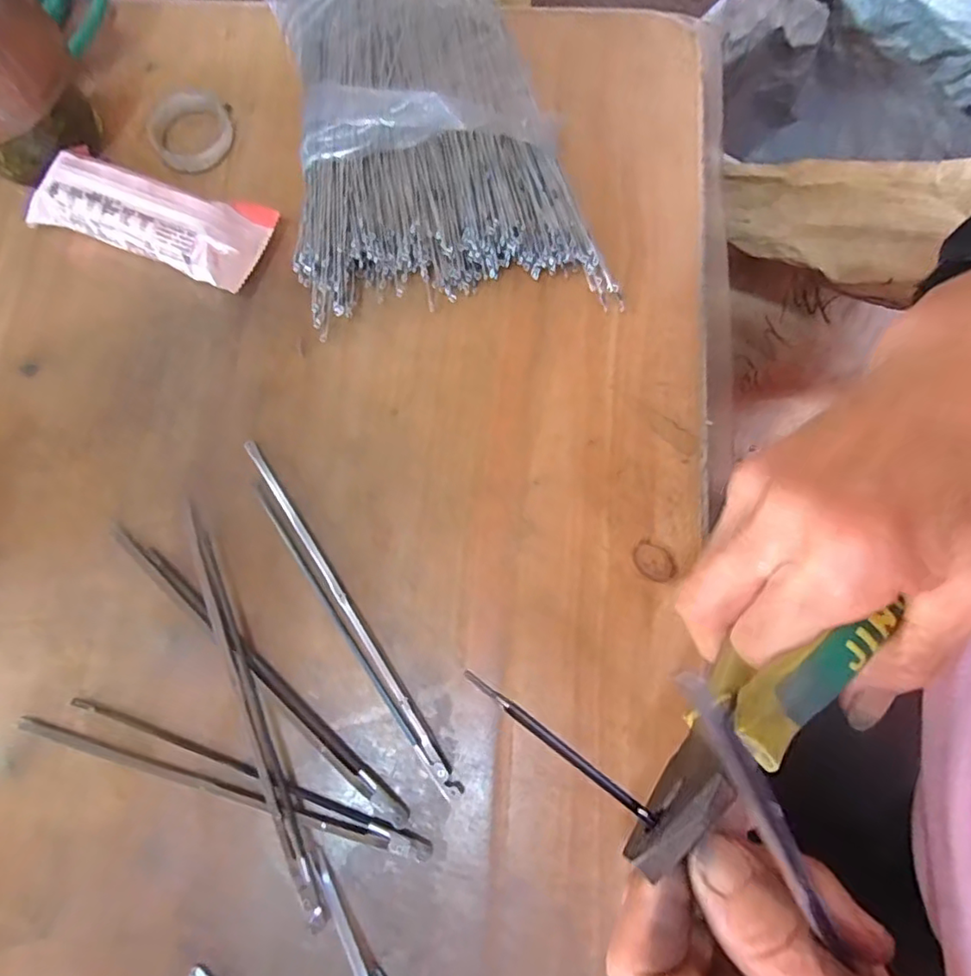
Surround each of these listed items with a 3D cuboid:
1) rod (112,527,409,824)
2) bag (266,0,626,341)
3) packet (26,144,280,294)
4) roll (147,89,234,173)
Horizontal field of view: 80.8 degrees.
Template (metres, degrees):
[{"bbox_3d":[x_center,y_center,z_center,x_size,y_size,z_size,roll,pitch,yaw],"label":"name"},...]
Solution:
[{"bbox_3d":[-0.105,0.079,0.255,0.186,0.004,0.009,39,80,11],"label":"rod"},{"bbox_3d":[-0.041,-0.203,0.308,0.146,0.044,0.237,-16,75,-2],"label":"bag"},{"bbox_3d":[-0.179,-0.146,0.306,0.122,0.030,0.048,19,76,7],"label":"packet"},{"bbox_3d":[-0.169,-0.206,0.330,0.047,0.011,0.046,-1,75,2],"label":"roll"}]

